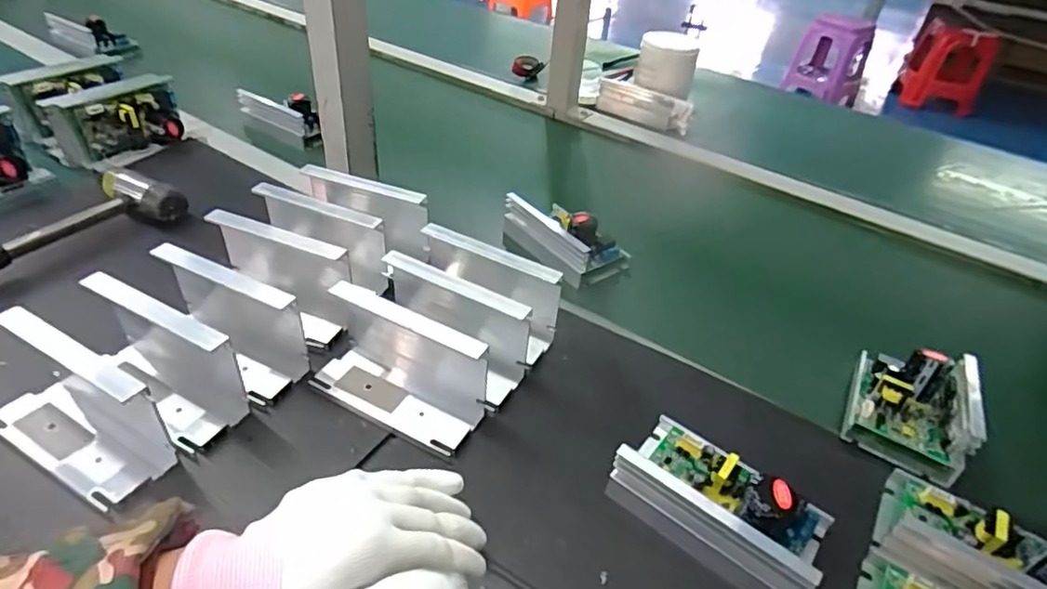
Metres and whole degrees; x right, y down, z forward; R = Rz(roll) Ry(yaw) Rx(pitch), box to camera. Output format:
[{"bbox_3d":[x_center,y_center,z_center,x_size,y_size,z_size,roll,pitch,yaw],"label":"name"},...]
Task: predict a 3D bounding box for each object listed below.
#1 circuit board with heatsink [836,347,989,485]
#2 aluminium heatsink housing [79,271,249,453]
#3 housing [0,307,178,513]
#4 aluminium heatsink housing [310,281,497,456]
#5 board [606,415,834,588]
[{"bbox_3d":[0.313,0.084,0.470,0.086,0.044,0.109,27,43,24],"label":"circuit board with heatsink"},{"bbox_3d":[-0.263,0.042,0.418,0.128,0.075,0.058,22,41,19],"label":"aluminium heatsink housing"},{"bbox_3d":[-0.300,0.068,0.390,0.142,0.067,0.068,22,41,19],"label":"housing"},{"bbox_3d":[-0.093,0.050,0.435,0.132,0.078,0.056,22,41,19],"label":"aluminium heatsink housing"},{"bbox_3d":[0.130,0.128,0.384,0.129,0.056,0.081,29,44,26],"label":"board"}]

